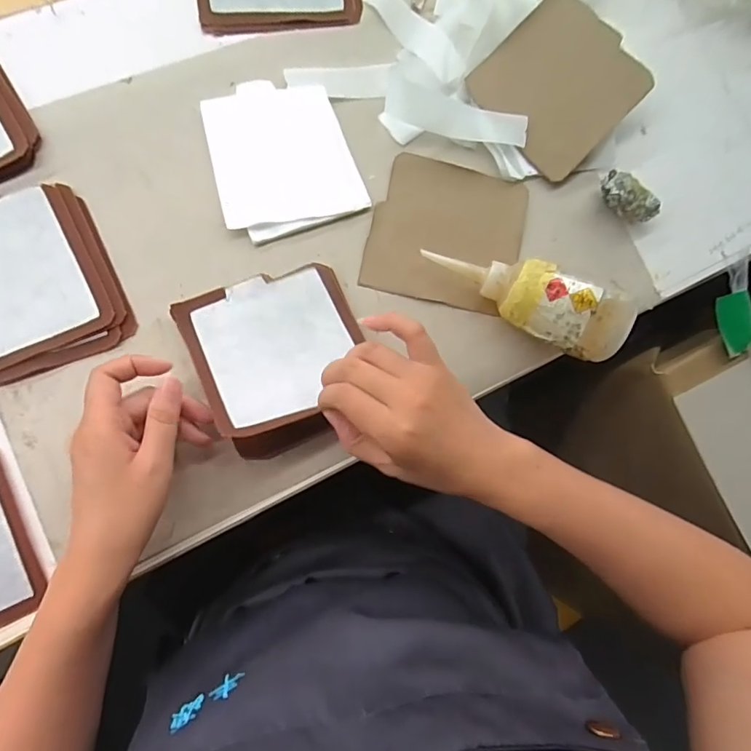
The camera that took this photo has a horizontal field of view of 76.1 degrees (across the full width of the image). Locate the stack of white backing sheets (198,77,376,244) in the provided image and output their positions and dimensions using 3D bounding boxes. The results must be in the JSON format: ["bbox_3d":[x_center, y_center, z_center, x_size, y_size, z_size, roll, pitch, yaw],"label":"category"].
[{"bbox_3d":[-0.080,-0.186,0.405,0.113,0.004,0.129,-21,87,-10],"label":"stack of white backing sheets"}]

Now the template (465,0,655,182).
[{"bbox_3d":[0.168,-0.266,0.440,0.127,0.009,0.124,45,97,1],"label":"template"}]

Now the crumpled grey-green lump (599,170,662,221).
[{"bbox_3d":[0.229,-0.161,0.438,0.054,0.031,0.025,40,80,-3],"label":"crumpled grey-green lump"}]

